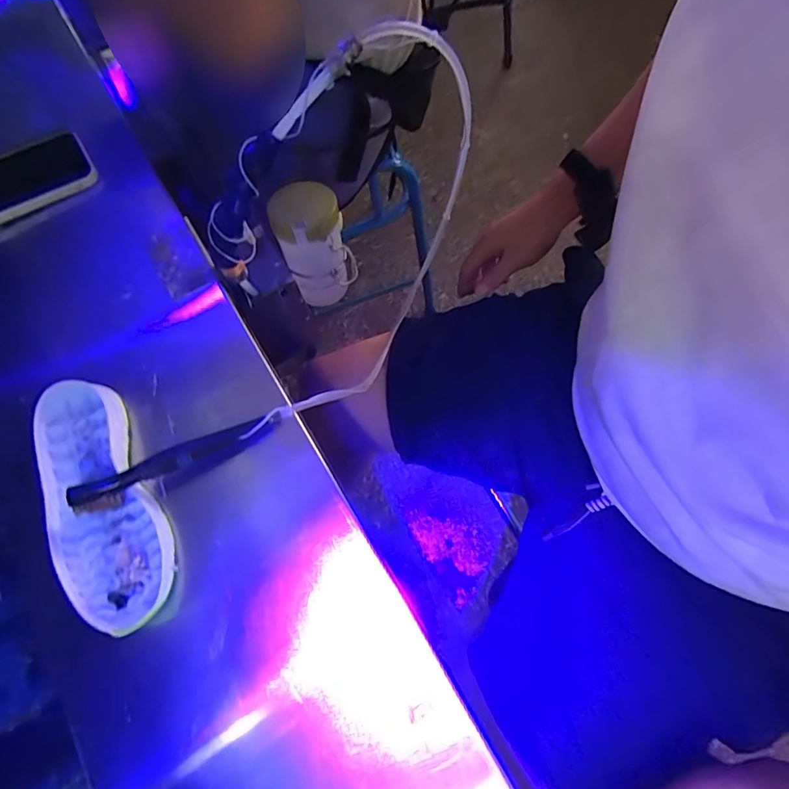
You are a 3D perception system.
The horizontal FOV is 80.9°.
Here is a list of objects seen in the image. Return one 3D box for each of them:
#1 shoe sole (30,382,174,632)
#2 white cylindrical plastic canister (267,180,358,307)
[{"bbox_3d":[-0.233,0.082,0.359,0.080,0.020,0.198,-29,69,-7],"label":"shoe sole"},{"bbox_3d":[-0.091,-0.173,0.536,0.074,0.130,0.074,-1,68,4],"label":"white cylindrical plastic canister"}]

